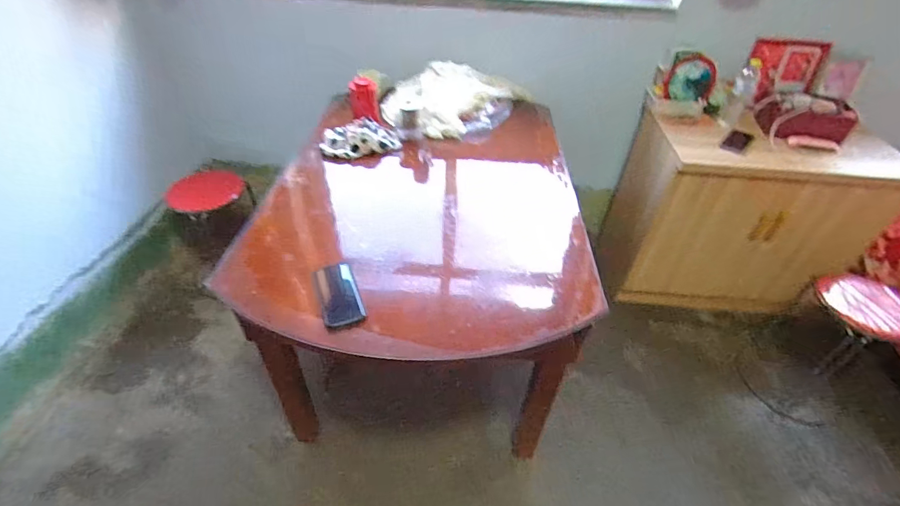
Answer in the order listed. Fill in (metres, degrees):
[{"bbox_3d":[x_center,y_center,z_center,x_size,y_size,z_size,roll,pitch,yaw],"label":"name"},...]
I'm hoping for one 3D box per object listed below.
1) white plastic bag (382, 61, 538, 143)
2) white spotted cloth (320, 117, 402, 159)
[{"bbox_3d":[0.018,-0.552,1.529,0.529,0.132,0.376,4,43,1],"label":"white plastic bag"},{"bbox_3d":[-0.282,-0.364,1.358,0.245,0.075,0.135,-11,45,-15],"label":"white spotted cloth"}]

